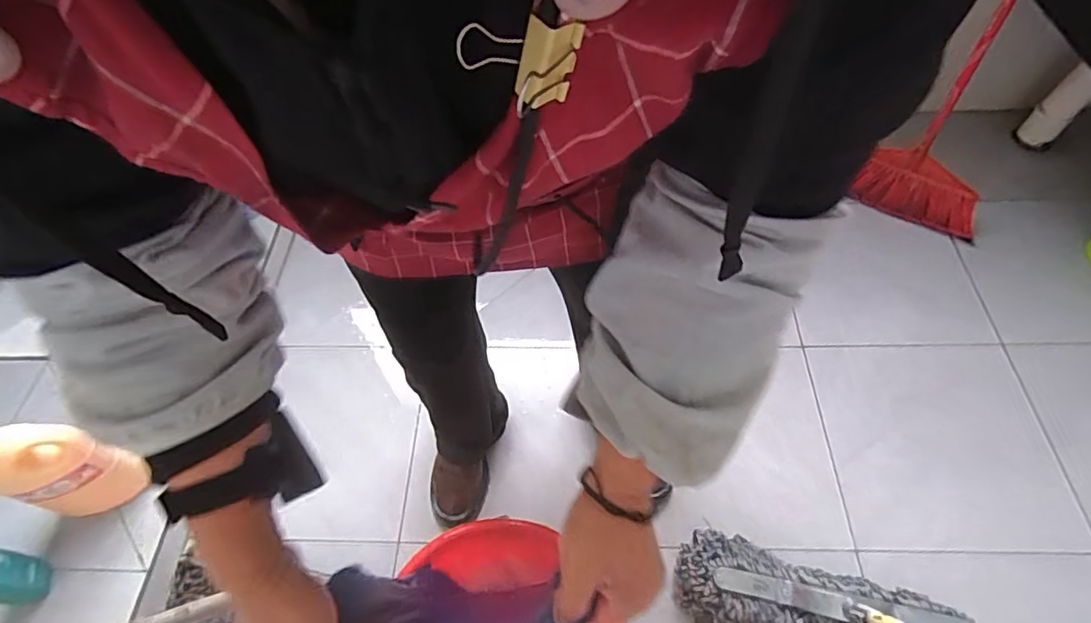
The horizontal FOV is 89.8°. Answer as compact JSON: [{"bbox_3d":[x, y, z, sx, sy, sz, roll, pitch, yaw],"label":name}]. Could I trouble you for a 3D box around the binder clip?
[{"bbox_3d":[-0.007,-0.077,0.171,0.038,0.026,0.011,-4,58,1],"label":"binder clip"}]

